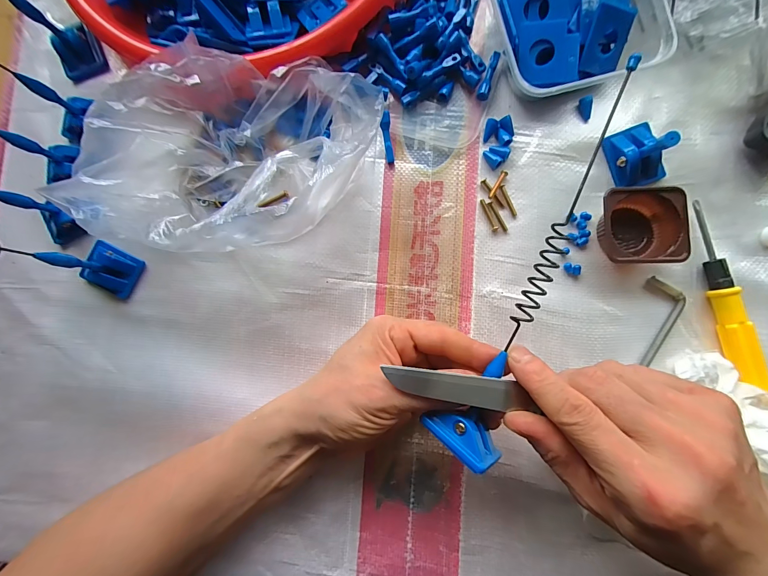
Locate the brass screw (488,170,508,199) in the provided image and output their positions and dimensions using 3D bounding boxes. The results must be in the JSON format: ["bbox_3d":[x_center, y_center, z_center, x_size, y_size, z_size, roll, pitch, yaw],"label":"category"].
[{"bbox_3d":[0.088,-0.080,0.264,0.005,0.005,0.026,30,89,5],"label":"brass screw"}]

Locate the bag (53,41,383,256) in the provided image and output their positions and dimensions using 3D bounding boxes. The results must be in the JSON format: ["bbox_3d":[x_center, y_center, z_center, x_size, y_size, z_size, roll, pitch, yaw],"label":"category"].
[{"bbox_3d":[-0.111,-0.092,0.245,0.219,0.070,0.134,0,87,4],"label":"bag"}]

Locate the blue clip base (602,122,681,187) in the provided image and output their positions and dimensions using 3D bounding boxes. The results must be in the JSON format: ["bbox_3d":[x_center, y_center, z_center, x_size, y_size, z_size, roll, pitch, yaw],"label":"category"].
[{"bbox_3d":[0.190,-0.100,0.246,0.037,0.025,0.043,-19,86,2],"label":"blue clip base"}]

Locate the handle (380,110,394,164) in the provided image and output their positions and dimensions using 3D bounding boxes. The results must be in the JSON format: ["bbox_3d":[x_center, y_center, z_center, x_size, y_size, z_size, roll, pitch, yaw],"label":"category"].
[{"bbox_3d":[0.003,-0.119,0.268,0.008,0.007,0.038,-7,110,3],"label":"handle"}]

